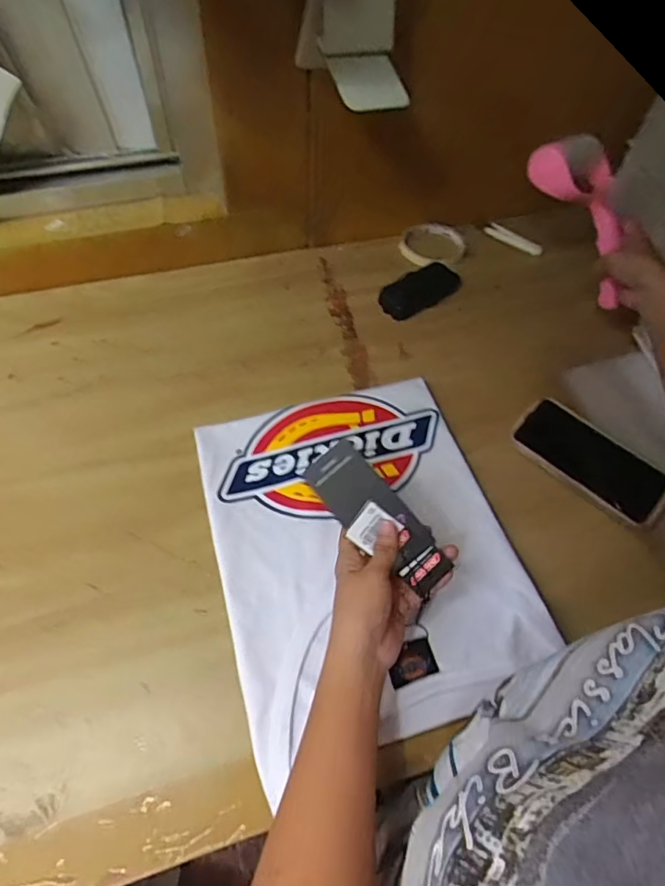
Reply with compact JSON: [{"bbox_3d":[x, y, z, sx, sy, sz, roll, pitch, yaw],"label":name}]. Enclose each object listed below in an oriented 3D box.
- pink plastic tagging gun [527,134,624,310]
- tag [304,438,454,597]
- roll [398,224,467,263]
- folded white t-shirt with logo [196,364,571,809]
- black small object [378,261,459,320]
[{"bbox_3d":[0.284,-0.241,0.565,0.091,0.054,0.179,-30,97,-19],"label":"pink plastic tagging gun"},{"bbox_3d":[0.036,0.059,0.412,0.047,0.005,0.130,-43,87,5],"label":"tag"},{"bbox_3d":[0.138,-0.275,0.718,0.089,0.017,0.089,1,60,-2],"label":"roll"},{"bbox_3d":[0.030,0.085,0.480,0.261,0.022,0.317,-14,62,-11],"label":"folded white t-shirt with logo"},{"bbox_3d":[0.114,-0.197,0.667,0.117,0.019,0.048,-33,67,-20],"label":"black small object"}]

